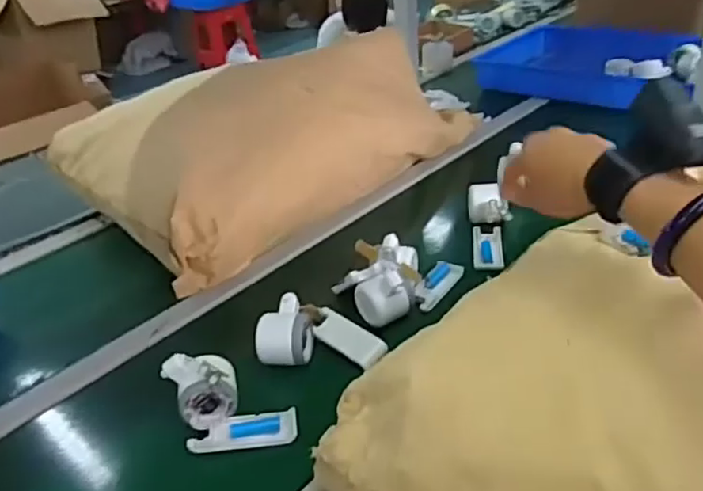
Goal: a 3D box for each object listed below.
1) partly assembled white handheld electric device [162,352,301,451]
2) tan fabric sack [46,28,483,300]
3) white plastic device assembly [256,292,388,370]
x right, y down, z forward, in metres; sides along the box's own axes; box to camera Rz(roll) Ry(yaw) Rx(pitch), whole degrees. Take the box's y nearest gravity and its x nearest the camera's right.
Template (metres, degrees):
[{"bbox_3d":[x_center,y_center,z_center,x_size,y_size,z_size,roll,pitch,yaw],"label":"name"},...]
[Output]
[{"bbox_3d":[-0.121,0.154,0.624,0.121,0.077,0.072,-10,32,-6],"label":"partly assembled white handheld electric device"},{"bbox_3d":[-0.145,-0.201,1.066,0.405,0.209,0.629,23,42,38],"label":"tan fabric sack"},{"bbox_3d":[-0.034,0.092,0.715,0.142,0.045,0.092,-3,32,5],"label":"white plastic device assembly"}]

